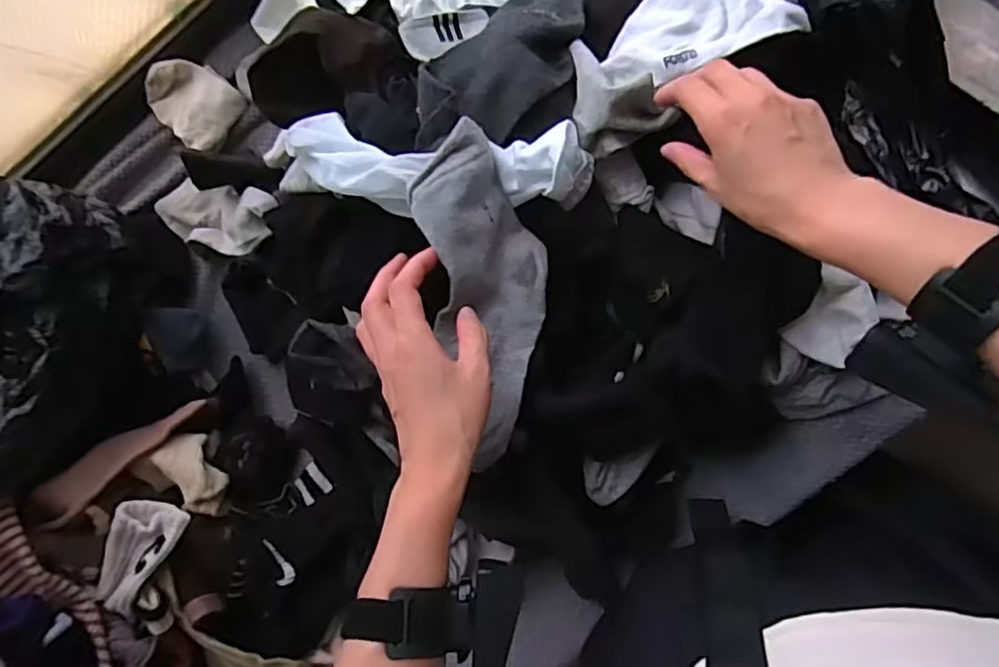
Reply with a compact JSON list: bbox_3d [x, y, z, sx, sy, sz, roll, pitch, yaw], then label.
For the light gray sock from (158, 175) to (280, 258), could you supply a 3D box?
[{"bbox_3d":[-0.282,-0.117,0.652,0.157,0.039,0.066,15,91,34],"label":"light gray sock"}]

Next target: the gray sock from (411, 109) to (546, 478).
[{"bbox_3d":[-0.005,-0.028,0.477,0.078,0.060,0.235,-10,104,8],"label":"gray sock"}]

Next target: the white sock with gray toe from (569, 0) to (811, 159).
[{"bbox_3d":[0.123,-0.212,0.478,0.169,0.043,0.092,-34,84,7],"label":"white sock with gray toe"}]

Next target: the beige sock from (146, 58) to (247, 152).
[{"bbox_3d":[-0.315,-0.238,0.669,0.098,0.030,0.073,37,94,8],"label":"beige sock"}]

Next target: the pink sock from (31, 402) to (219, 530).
[{"bbox_3d":[-0.334,0.109,0.580,0.035,0.024,0.162,46,56,7],"label":"pink sock"}]

